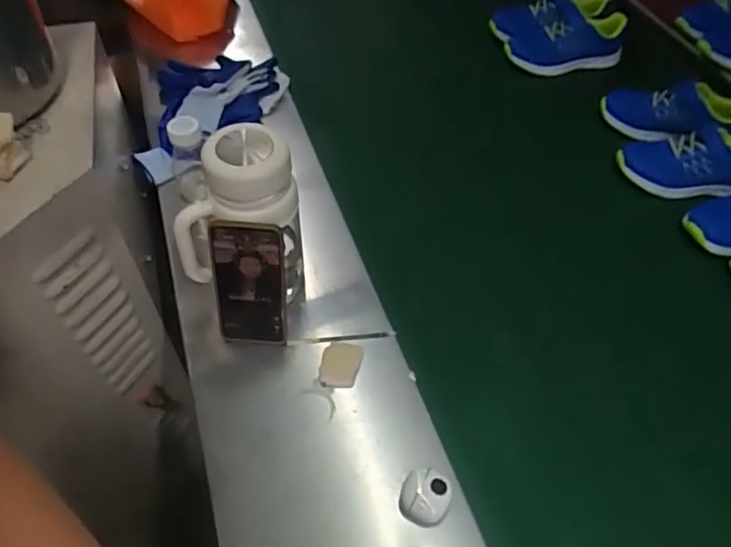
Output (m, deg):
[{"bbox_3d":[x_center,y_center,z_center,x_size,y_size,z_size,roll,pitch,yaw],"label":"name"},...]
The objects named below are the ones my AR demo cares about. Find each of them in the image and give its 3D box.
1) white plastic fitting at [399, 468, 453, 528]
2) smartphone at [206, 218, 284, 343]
[{"bbox_3d":[0.059,0.222,0.565,0.047,0.027,0.049,1,50,-1],"label":"white plastic fitting"},{"bbox_3d":[-0.130,0.016,0.641,0.077,0.161,0.007,4,34,1],"label":"smartphone"}]

